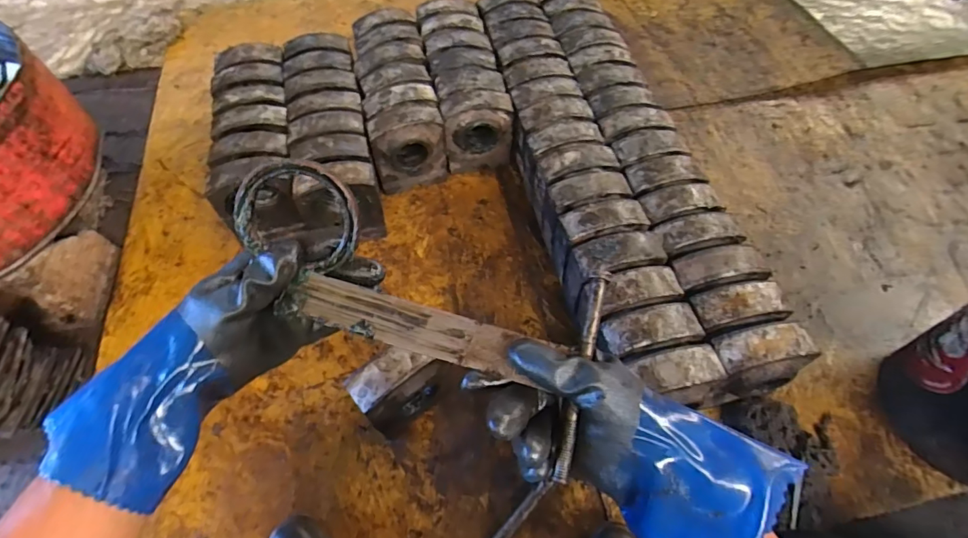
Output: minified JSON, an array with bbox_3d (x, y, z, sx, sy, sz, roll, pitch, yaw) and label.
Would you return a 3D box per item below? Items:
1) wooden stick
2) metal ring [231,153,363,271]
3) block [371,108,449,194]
[{"bbox_3d":[-0.047,0.045,0.360,0.189,0.010,0.034,15,59,5],"label":"wooden stick"},{"bbox_3d":[-0.140,-0.043,0.358,0.090,0.074,0.009,10,16,-4],"label":"metal ring"},{"bbox_3d":[-0.175,-0.276,1.129,0.167,0.192,0.074,-14,58,-9],"label":"block"}]

